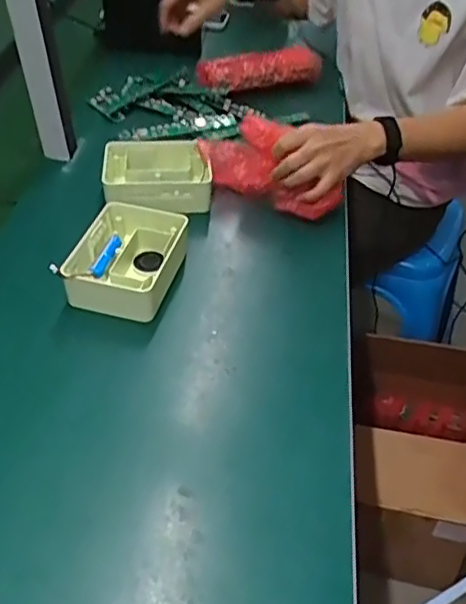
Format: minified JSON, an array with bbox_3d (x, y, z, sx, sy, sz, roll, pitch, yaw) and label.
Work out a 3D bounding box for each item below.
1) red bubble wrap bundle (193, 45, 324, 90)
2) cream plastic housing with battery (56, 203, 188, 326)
[{"bbox_3d":[0.046,-0.398,1.054,0.211,0.054,0.045,-3,44,-5],"label":"red bubble wrap bundle"},{"bbox_3d":[-0.121,-0.052,0.731,0.116,0.048,0.159,10,45,9],"label":"cream plastic housing with battery"}]

